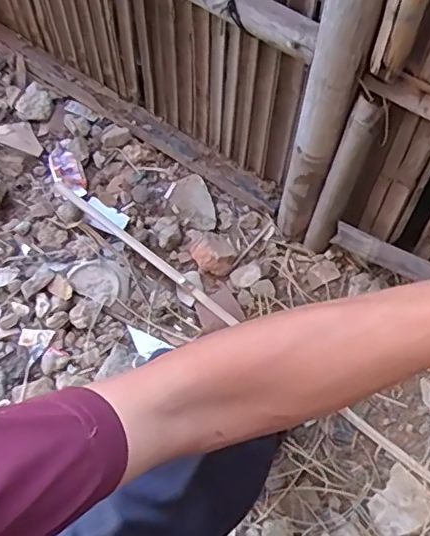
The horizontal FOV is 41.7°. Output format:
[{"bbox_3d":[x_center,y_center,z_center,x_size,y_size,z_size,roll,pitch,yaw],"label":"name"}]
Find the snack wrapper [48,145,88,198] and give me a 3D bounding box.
[{"bbox_3d":[-0.329,-0.220,1.246,0.063,0.025,0.139,-23,67,-12],"label":"snack wrapper"}]

